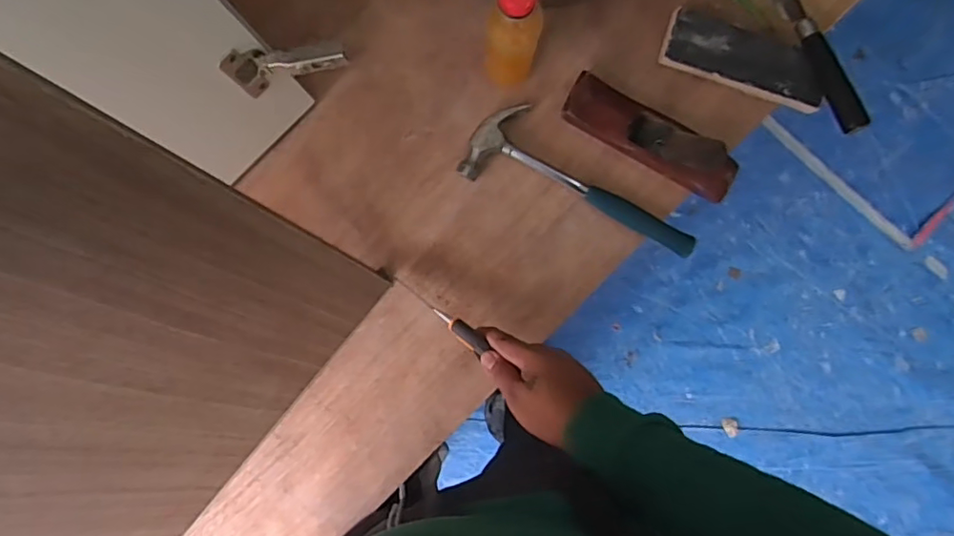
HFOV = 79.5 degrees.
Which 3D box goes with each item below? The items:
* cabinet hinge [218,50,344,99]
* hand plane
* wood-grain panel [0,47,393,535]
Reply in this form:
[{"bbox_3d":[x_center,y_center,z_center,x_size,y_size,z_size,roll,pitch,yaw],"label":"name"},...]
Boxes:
[{"bbox_3d":[-0.167,-0.183,0.514,0.104,0.055,0.028,-6,88,9],"label":"cabinet hinge"},{"bbox_3d":[0.184,-0.135,0.597,0.195,0.056,0.056,29,90,-2],"label":"hand plane"},{"bbox_3d":[-0.313,0.112,0.413,0.022,0.461,0.438,40,91,29],"label":"wood-grain panel"}]

